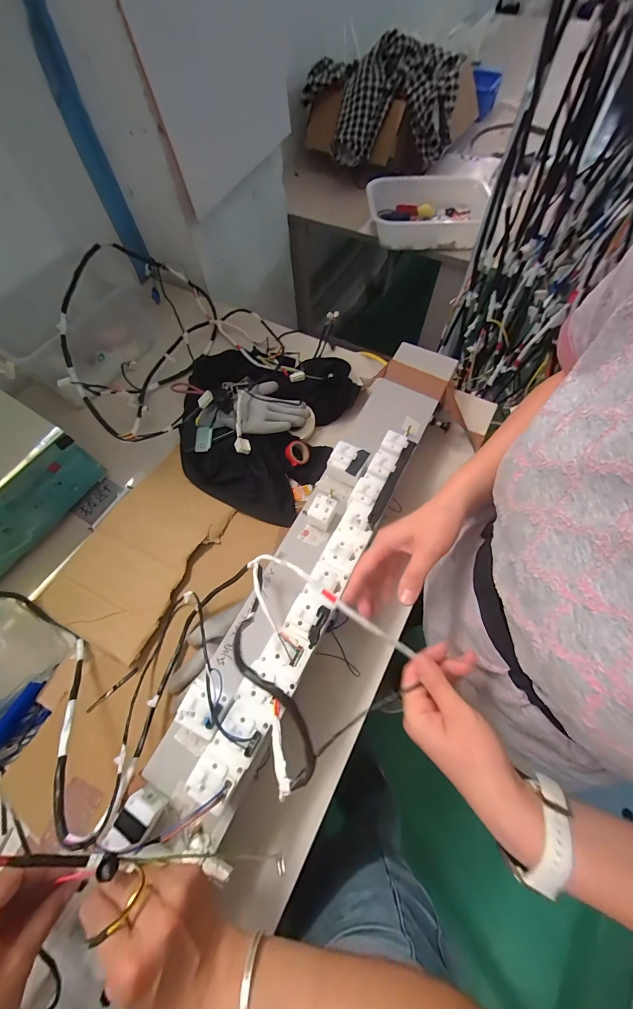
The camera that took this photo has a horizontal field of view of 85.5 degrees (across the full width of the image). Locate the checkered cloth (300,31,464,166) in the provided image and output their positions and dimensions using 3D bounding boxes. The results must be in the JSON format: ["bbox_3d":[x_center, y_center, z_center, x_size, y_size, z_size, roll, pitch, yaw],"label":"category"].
[{"bbox_3d":[0.182,-1.192,1.019,0.429,0.197,0.309,0,64,2],"label":"checkered cloth"}]

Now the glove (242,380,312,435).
[{"bbox_3d":[-0.082,-0.182,0.631,0.130,0.040,0.107,-3,64,1],"label":"glove"}]

